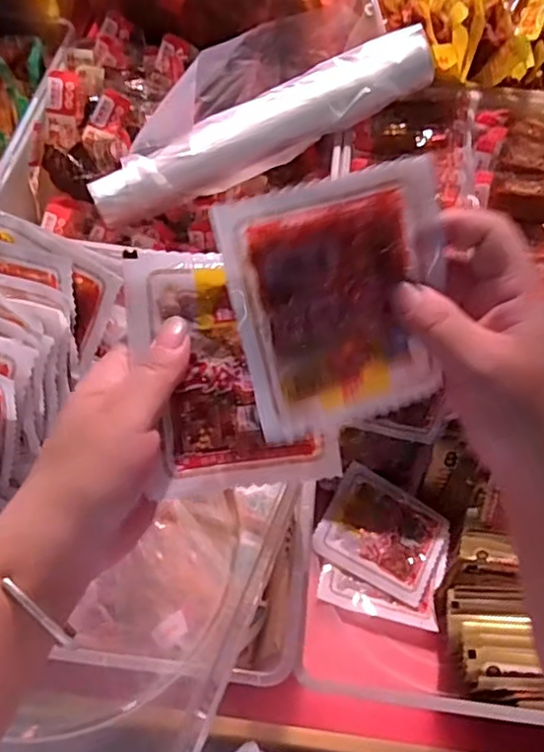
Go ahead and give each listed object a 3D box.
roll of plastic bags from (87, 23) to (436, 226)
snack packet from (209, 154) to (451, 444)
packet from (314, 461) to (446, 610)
[{"bbox_3d":[-0.004,-0.236,0.592,0.353,0.067,0.047,-27,64,-4],"label":"roll of plastic bags"},{"bbox_3d":[0.031,-0.029,0.272,0.091,0.110,0.006,-15,23,-4],"label":"snack packet"},{"bbox_3d":[0.106,0.149,0.586,0.109,0.022,0.094,26,61,11],"label":"packet"}]

